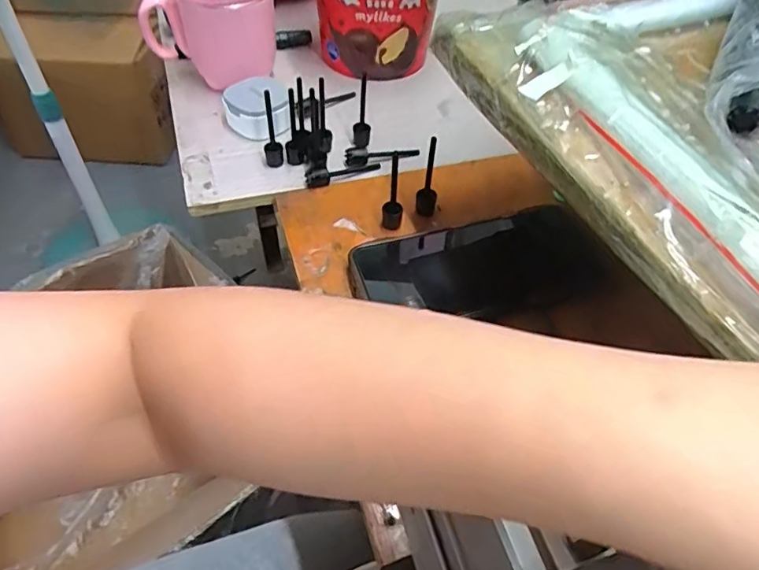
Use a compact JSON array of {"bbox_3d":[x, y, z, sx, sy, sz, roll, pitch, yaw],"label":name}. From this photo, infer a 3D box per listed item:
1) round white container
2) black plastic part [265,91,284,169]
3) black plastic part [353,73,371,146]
[{"bbox_3d":[-0.104,-0.148,0.468,0.051,0.029,0.060,-10,51,-12],"label":"round white container"},{"bbox_3d":[-0.083,-0.119,0.421,0.014,0.065,0.014,-10,51,-12],"label":"black plastic part"},{"bbox_3d":[-0.015,-0.140,0.443,0.014,0.057,0.018,2,50,-2],"label":"black plastic part"}]

